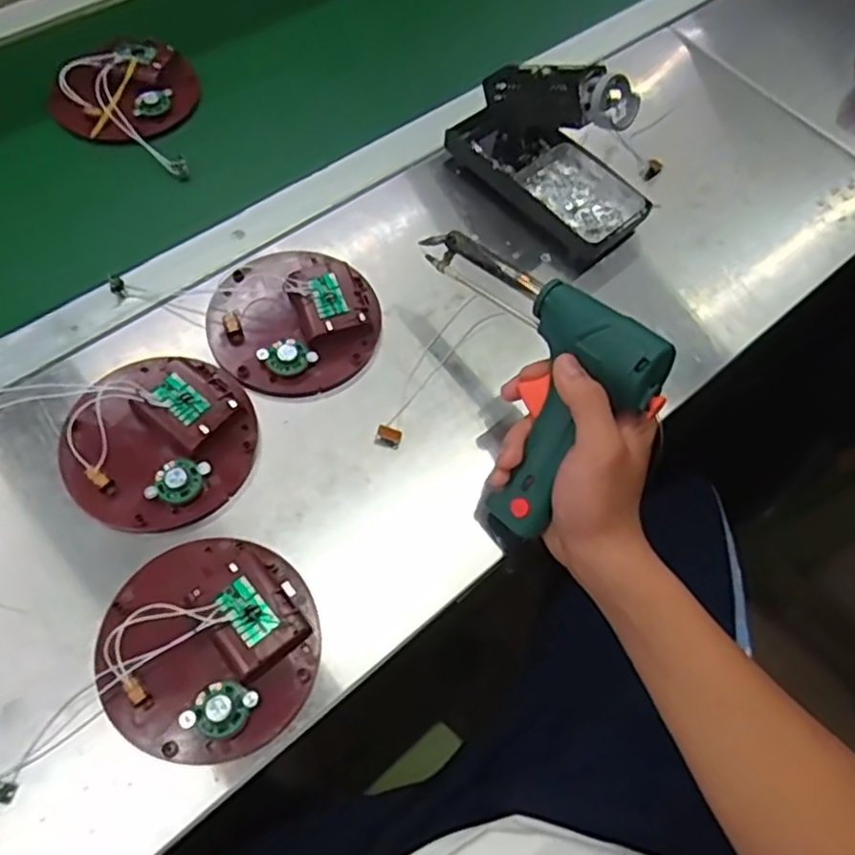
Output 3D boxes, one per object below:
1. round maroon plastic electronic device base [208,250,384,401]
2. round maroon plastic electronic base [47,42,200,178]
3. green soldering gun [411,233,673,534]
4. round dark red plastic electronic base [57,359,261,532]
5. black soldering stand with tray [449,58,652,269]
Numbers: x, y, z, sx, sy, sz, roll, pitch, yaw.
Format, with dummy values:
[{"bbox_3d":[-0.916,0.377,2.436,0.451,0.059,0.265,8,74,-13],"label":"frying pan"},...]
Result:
[{"bbox_3d":[-0.095,-0.080,0.497,0.115,0.024,0.119,2,63,-3],"label":"round maroon plastic electronic device base"},{"bbox_3d":[-0.242,-0.282,0.598,0.128,0.028,0.119,2,63,-3],"label":"round maroon plastic electronic base"},{"bbox_3d":[0.041,-0.044,0.443,0.113,0.098,0.185,-36,68,-21],"label":"green soldering gun"},{"bbox_3d":[-0.171,0.005,0.443,0.117,0.030,0.112,2,63,-3],"label":"round dark red plastic electronic base"},{"bbox_3d":[0.101,-0.225,0.543,0.080,0.113,0.158,-40,72,-21],"label":"black soldering stand with tray"}]

